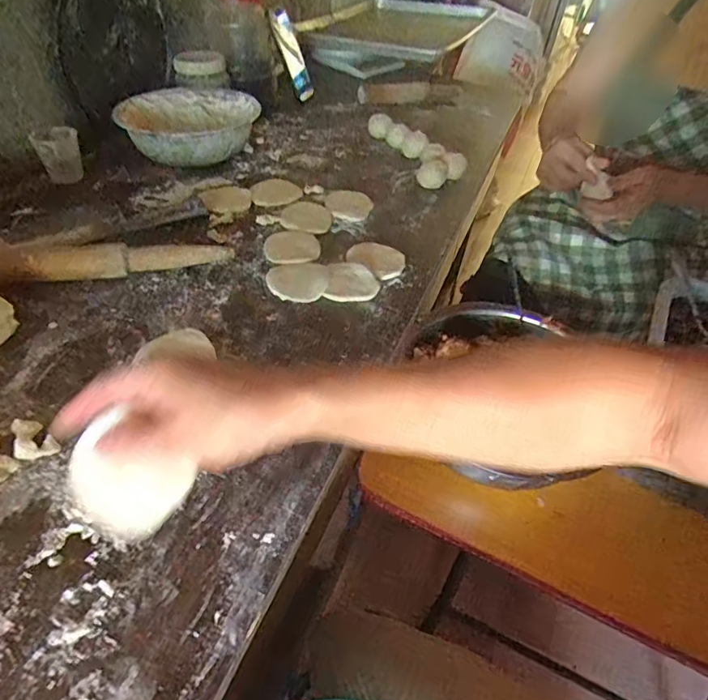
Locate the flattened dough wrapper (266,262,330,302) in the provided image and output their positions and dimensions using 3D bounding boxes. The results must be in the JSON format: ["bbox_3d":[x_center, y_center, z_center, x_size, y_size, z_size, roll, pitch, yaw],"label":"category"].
[{"bbox_3d":[-0.066,-0.083,0.605,0.071,0.011,0.067,5,43,-2],"label":"flattened dough wrapper"}]

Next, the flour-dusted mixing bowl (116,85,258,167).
[{"bbox_3d":[-0.265,-0.363,0.832,0.200,0.062,0.200,11,43,4],"label":"flour-dusted mixing bowl"}]

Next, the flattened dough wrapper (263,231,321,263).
[{"bbox_3d":[-0.077,-0.131,0.655,0.070,0.006,0.070,4,43,-3],"label":"flattened dough wrapper"}]

